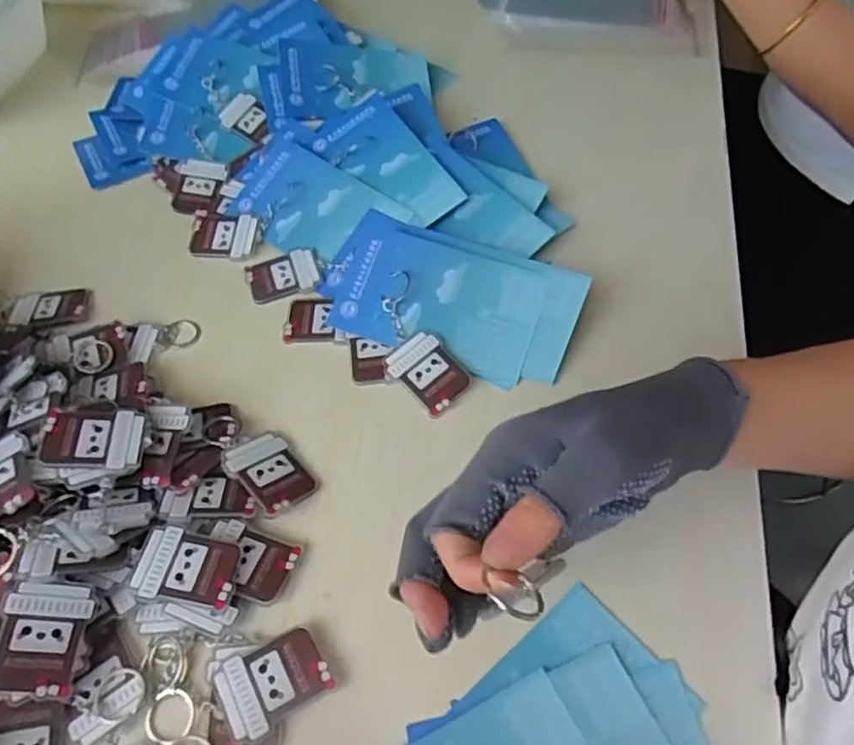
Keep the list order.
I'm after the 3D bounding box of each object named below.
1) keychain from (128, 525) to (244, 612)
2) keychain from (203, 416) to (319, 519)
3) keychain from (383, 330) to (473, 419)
[{"bbox_3d":[-0.127,0.102,0.353,0.053,0.005,0.038,8,55,8],"label":"keychain"},{"bbox_3d":[-0.099,0.050,0.397,0.041,0.006,0.081,-21,54,-32],"label":"keychain"},{"bbox_3d":[0.001,-0.001,0.428,0.038,0.005,0.054,-40,70,-14],"label":"keychain"}]

